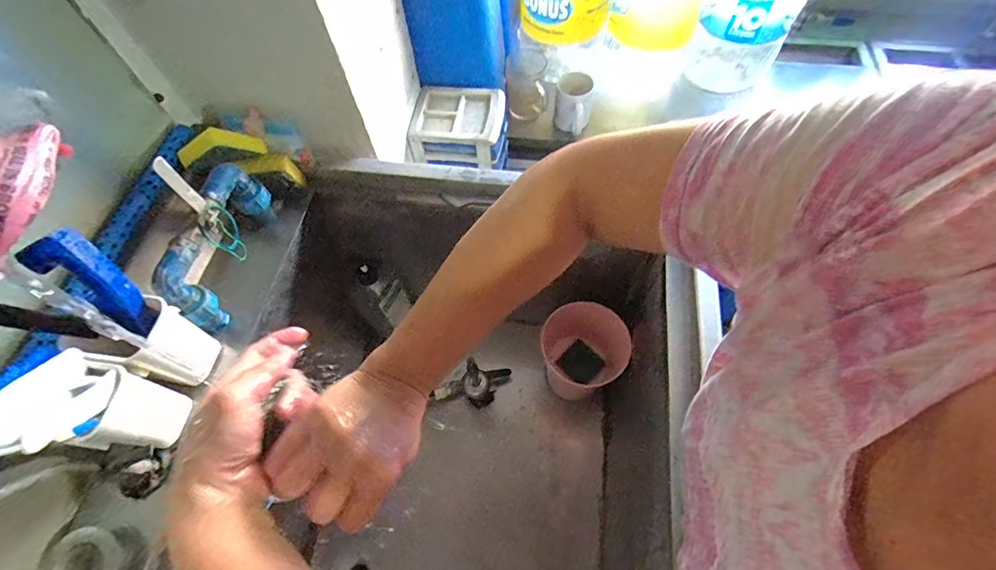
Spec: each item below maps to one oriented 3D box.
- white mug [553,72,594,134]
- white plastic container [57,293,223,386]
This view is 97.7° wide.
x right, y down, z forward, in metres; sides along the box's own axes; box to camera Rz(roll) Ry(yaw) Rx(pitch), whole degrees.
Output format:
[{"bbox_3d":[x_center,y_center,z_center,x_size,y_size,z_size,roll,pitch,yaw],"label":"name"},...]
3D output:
[{"bbox_3d":[0.166,-0.398,0.957,0.077,0.091,0.090,11,63,8],"label":"white mug"},{"bbox_3d":[-0.377,0.062,0.479,0.071,0.109,0.072,17,64,11],"label":"white plastic container"}]

